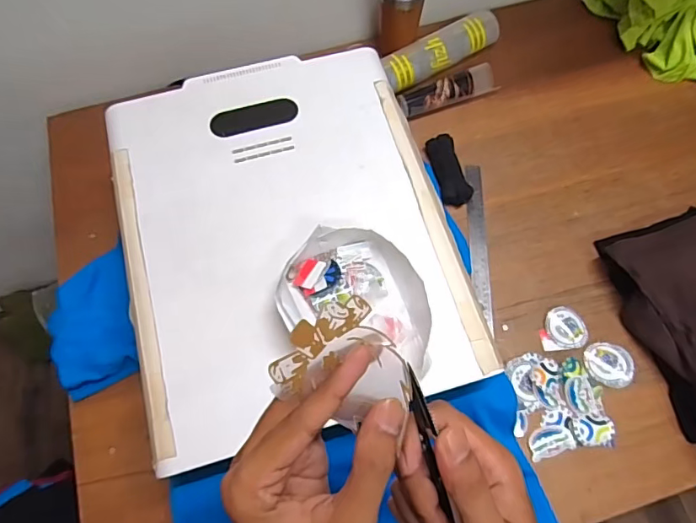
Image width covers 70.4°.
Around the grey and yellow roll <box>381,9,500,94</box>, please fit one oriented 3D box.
[{"bbox_3d":[0.168,-0.389,0.915,0.247,0.054,0.065,-31,71,-13],"label":"grey and yellow roll"}]

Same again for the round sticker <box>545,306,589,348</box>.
[{"bbox_3d":[0.328,0.098,0.737,0.066,0.011,0.053,35,71,13],"label":"round sticker"}]

